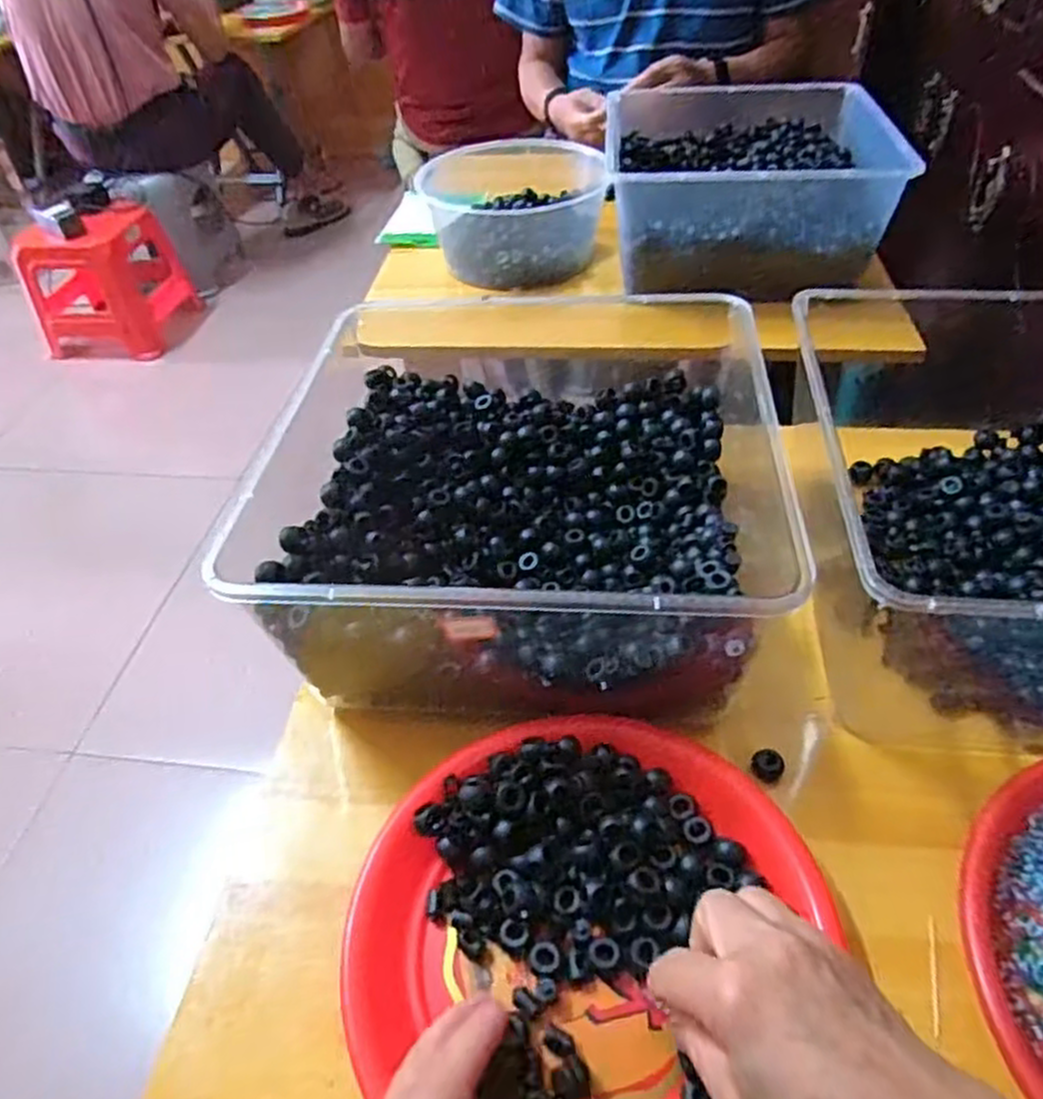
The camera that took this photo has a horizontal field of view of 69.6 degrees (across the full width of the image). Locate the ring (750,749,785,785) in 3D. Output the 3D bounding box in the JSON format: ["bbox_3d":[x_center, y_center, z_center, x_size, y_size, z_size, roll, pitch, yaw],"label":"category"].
[{"bbox_3d":[0.141,0.123,0.430,0.018,0.008,0.018,-3,45,3],"label":"ring"}]

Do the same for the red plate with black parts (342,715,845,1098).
[{"bbox_3d":[0.029,0.181,0.369,0.210,0.037,0.212,-3,45,3],"label":"red plate with black parts"}]

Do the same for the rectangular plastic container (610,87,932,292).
[{"bbox_3d":[0.244,-0.415,0.848,0.279,0.119,0.298,2,46,7],"label":"rectangular plastic container"}]

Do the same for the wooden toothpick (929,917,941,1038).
[{"bbox_3d":[0.196,0.201,0.355,0.004,0.004,0.053,9,47,14],"label":"wooden toothpick"}]

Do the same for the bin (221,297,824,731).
[{"bbox_3d":[0.011,-0.029,0.487,0.275,0.128,0.275,1,46,6],"label":"bin"}]

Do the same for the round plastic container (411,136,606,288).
[{"bbox_3d":[-0.008,-0.405,0.903,0.218,0.099,0.218,-3,45,3],"label":"round plastic container"}]

